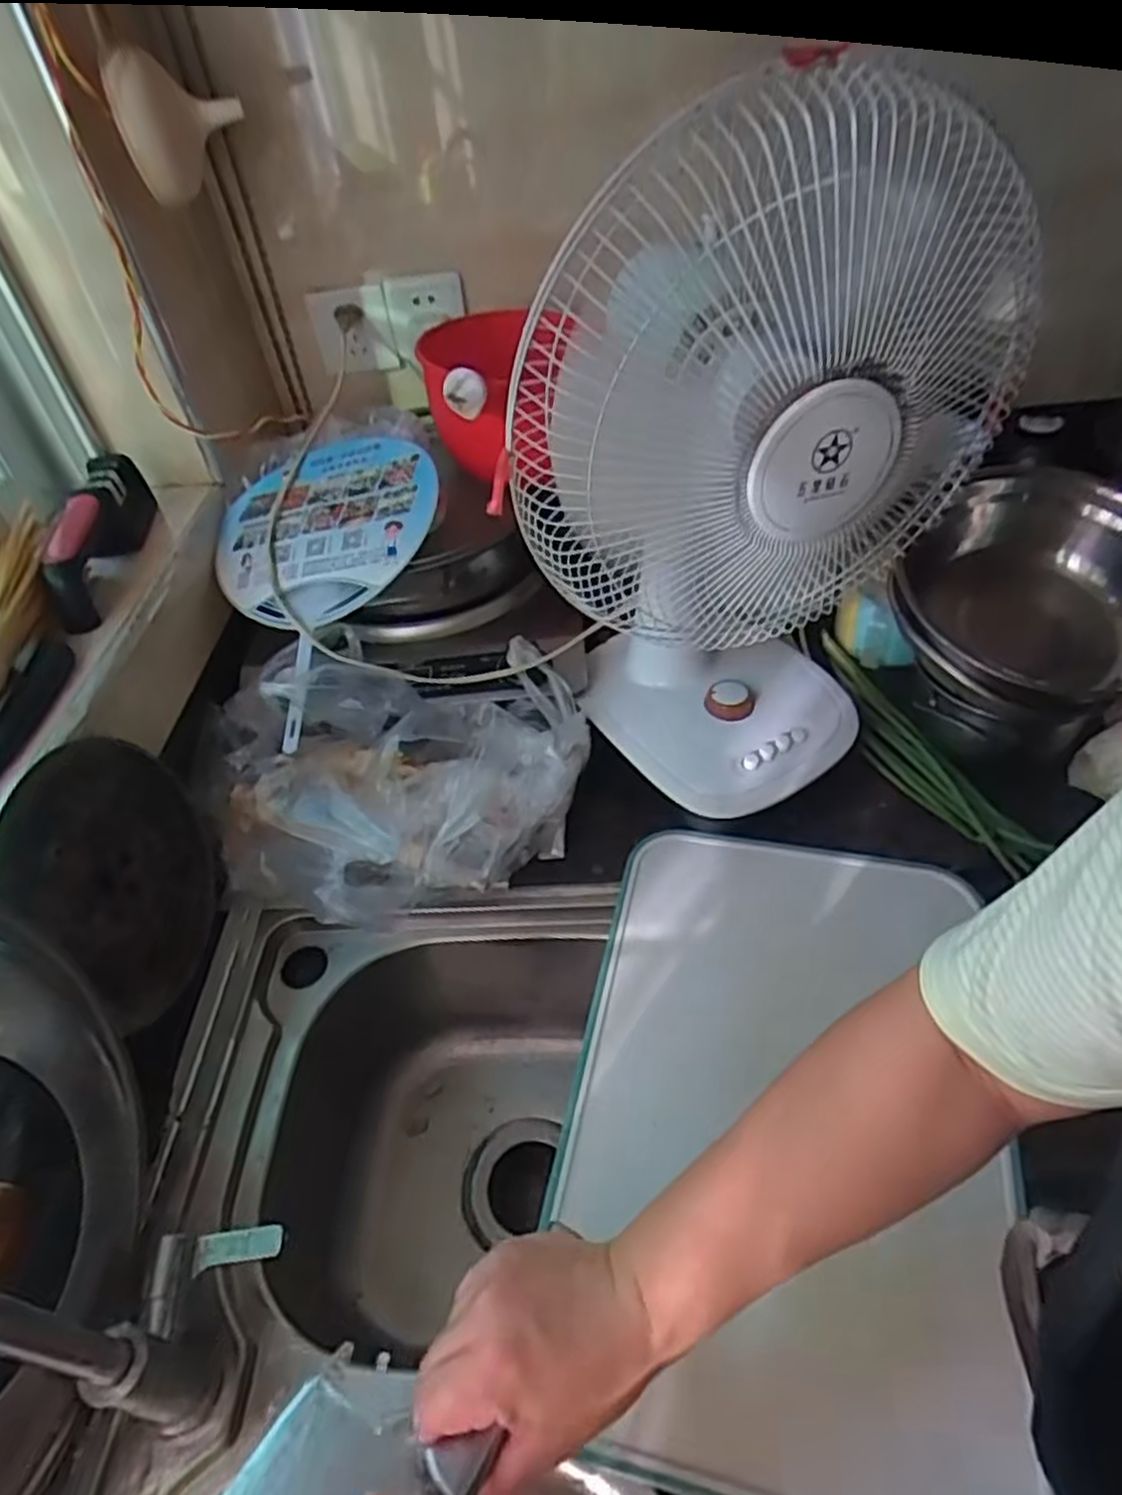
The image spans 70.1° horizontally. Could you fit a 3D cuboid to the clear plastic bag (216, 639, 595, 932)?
[{"bbox_3d":[-0.138,0.023,0.663,0.305,0.133,0.247,-5,45,3],"label":"clear plastic bag"}]

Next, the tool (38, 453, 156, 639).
[{"bbox_3d":[-0.402,-0.183,0.691,0.049,0.061,0.200,-8,45,-1],"label":"tool"}]

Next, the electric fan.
[{"bbox_3d":[0.138,-0.168,0.562,0.329,0.439,0.185,-10,45,-3],"label":"electric fan"}]

